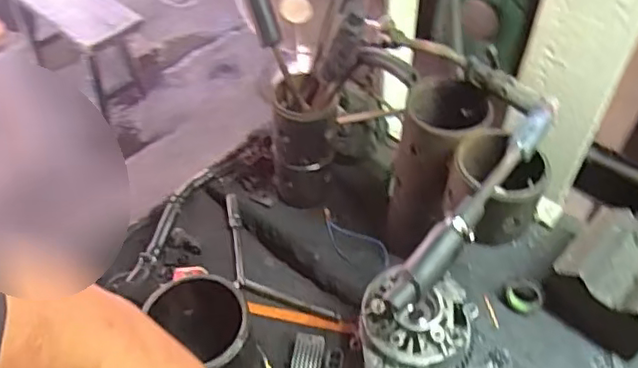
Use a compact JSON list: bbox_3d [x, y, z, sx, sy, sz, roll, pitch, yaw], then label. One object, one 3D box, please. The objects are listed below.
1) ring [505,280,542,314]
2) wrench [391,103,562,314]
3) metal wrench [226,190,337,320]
[{"bbox_3d":[0.241,0.132,0.719,0.040,0.021,0.032,25,53,21],"label":"ring"},{"bbox_3d":[0.143,0.014,0.544,0.026,0.036,0.265,31,56,25],"label":"wrench"},{"bbox_3d":[-0.072,0.104,0.764,0.067,0.030,0.218,-33,56,-25],"label":"metal wrench"}]

